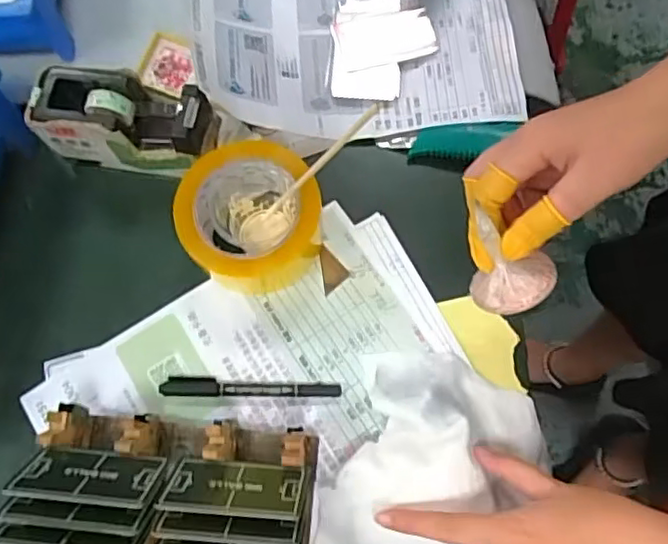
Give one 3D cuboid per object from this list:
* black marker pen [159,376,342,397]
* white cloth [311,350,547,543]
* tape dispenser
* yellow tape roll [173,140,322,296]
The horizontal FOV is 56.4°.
[{"bbox_3d":[-0.064,0.089,0.476,0.135,0.009,0.015,1,73,2],"label":"black marker pen"},{"bbox_3d":[0.064,0.177,0.431,0.149,0.040,0.239,13,74,6],"label":"white cloth"},{"bbox_3d":[-0.165,-0.123,0.511,0.133,0.078,0.064,8,74,4],"label":"tape dispenser"},{"bbox_3d":[-0.065,-0.041,0.491,0.105,0.063,0.104,-1,73,2],"label":"yellow tape roll"}]

